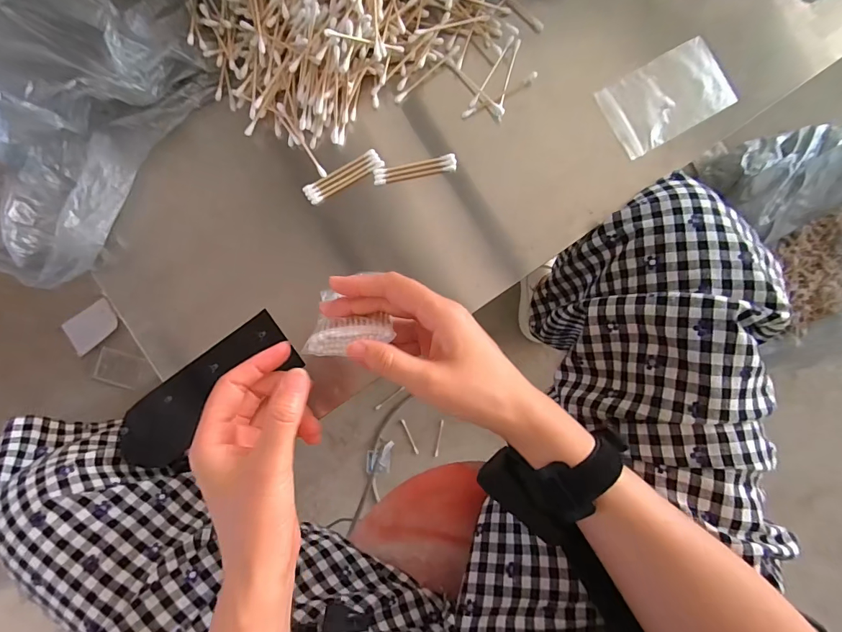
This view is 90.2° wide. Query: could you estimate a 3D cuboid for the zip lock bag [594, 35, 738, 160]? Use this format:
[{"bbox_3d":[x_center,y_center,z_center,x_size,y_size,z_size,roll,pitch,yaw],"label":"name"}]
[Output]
[{"bbox_3d":[0.211,-0.188,0.360,0.103,0.005,0.065,-29,88,0],"label":"zip lock bag"}]

